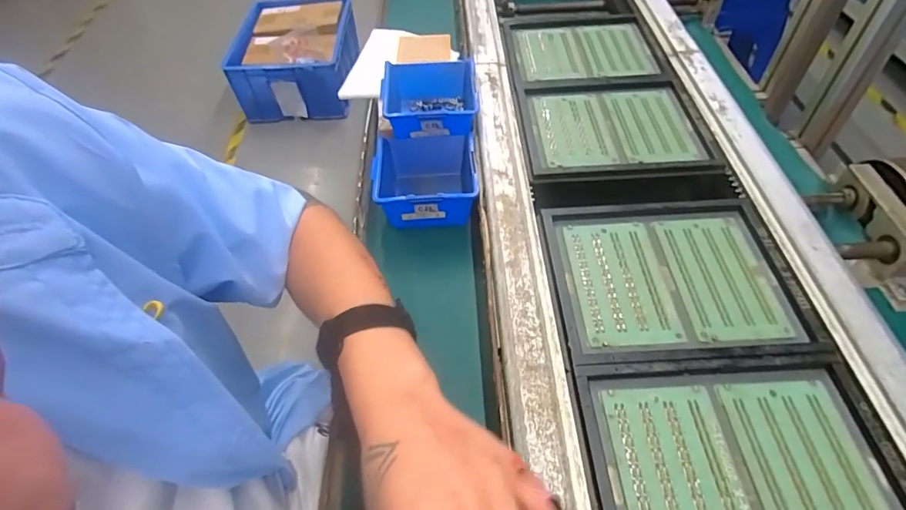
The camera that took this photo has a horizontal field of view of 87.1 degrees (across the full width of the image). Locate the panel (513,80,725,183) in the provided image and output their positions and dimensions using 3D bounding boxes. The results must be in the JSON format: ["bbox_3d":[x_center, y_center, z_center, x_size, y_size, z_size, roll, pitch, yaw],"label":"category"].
[{"bbox_3d":[0.198,-0.162,0.607,0.213,0.010,0.178,-3,52,1],"label":"panel"}]

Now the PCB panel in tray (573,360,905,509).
[{"bbox_3d":[0.213,0.164,0.349,0.216,0.014,0.174,-4,52,1],"label":"PCB panel in tray"}]

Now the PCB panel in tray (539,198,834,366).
[{"bbox_3d":[0.208,0.018,0.464,0.216,0.013,0.179,-4,52,1],"label":"PCB panel in tray"}]

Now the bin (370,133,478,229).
[{"bbox_3d":[-0.032,-0.093,0.596,0.121,0.068,0.122,-3,52,2],"label":"bin"}]

